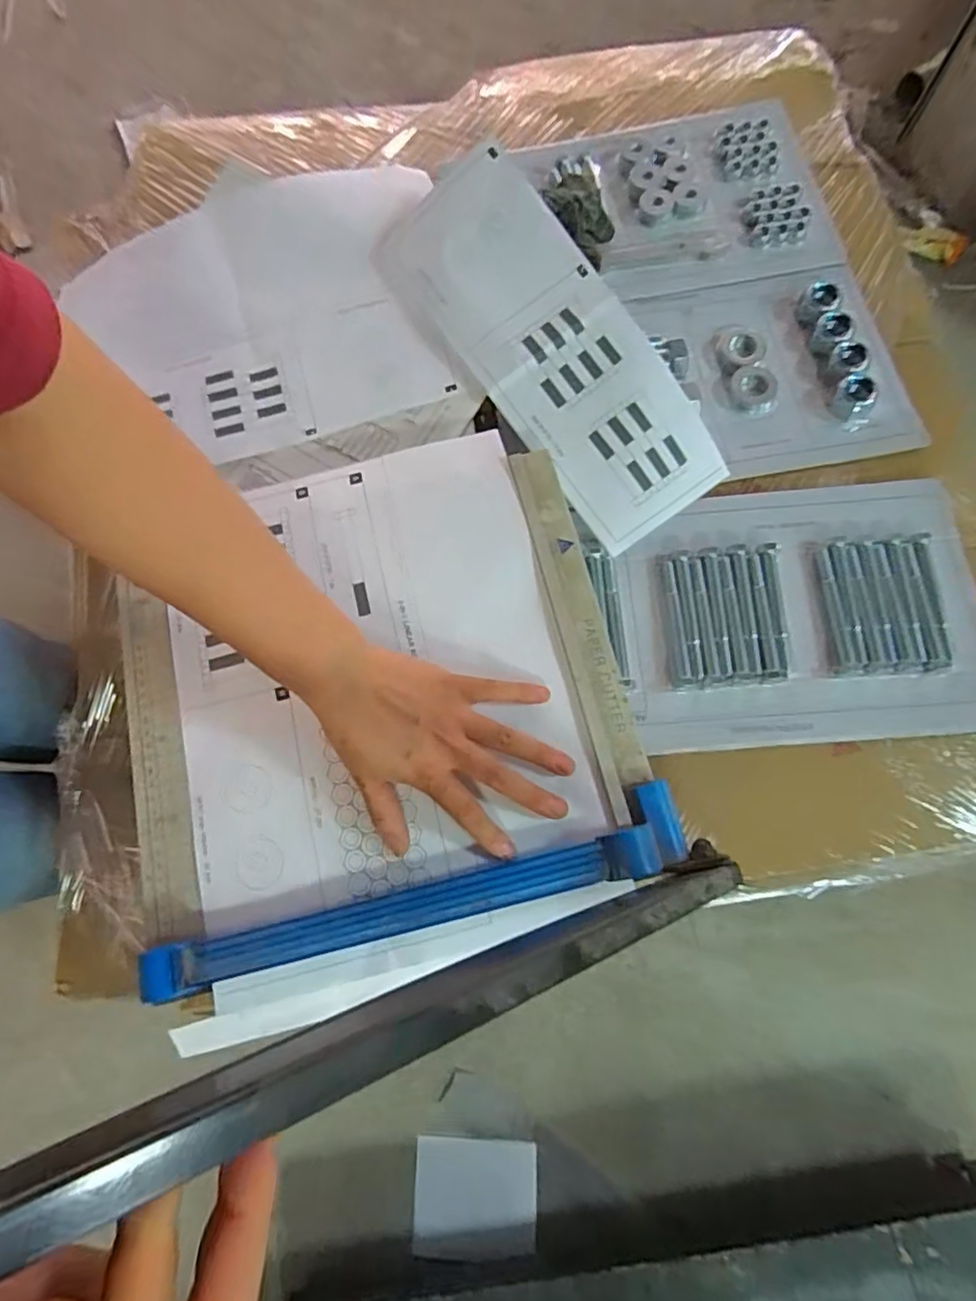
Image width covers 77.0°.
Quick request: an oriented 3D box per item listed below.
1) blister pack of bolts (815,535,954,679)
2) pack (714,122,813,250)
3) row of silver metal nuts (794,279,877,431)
[{"bbox_3d":[0.326,-0.037,0.501,0.093,0.007,0.117,0,76,1],"label":"blister pack of bolts"},{"bbox_3d":[0.282,-0.489,0.638,0.067,0.016,0.161,-10,76,-2],"label":"pack"},{"bbox_3d":[0.330,-0.280,0.578,0.033,0.022,0.152,-10,76,-2],"label":"row of silver metal nuts"}]

